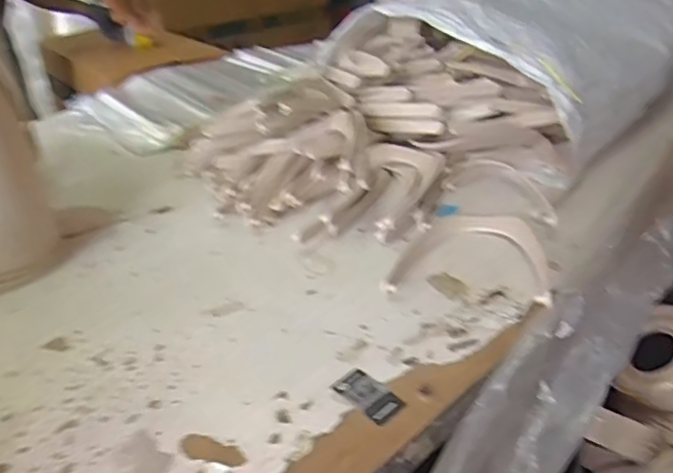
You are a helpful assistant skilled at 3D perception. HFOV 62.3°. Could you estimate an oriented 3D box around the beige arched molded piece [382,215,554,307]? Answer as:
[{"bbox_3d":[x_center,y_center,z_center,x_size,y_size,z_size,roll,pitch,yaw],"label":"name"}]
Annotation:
[{"bbox_3d":[0.135,0.012,0.611,0.170,0.024,0.172,1,31,2],"label":"beige arched molded piece"}]

